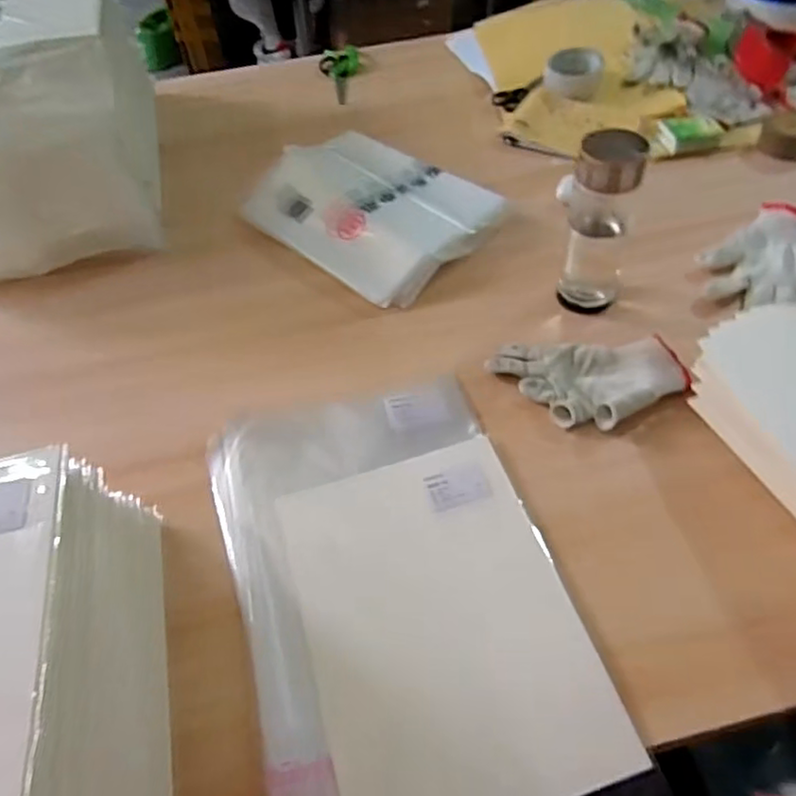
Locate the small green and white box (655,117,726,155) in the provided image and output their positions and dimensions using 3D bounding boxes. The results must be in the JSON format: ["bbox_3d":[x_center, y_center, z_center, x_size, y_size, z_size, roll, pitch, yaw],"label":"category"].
[{"bbox_3d":[0.402,-0.367,0.867,0.083,0.027,0.046,-6,51,0],"label":"small green and white box"}]

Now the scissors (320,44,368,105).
[{"bbox_3d":[-0.092,-0.568,1.099,0.080,0.017,0.172,-9,52,-2],"label":"scissors"}]

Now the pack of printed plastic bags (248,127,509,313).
[{"bbox_3d":[-0.044,-0.252,0.826,0.321,0.034,0.224,35,62,27],"label":"pack of printed plastic bags"}]

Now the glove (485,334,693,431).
[{"bbox_3d":[0.189,-0.017,0.625,0.184,0.028,0.098,3,52,7],"label":"glove"}]

